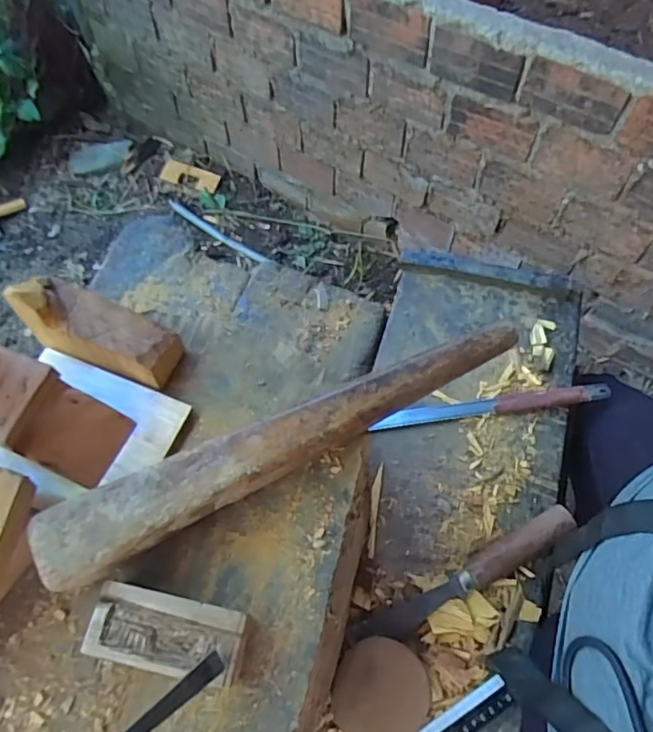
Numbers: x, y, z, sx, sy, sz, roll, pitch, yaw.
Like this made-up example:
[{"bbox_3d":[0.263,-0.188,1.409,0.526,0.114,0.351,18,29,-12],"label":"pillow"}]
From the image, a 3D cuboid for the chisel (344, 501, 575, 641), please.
[{"bbox_3d":[0.144,0.218,0.561,0.253,0.038,0.032,-25,65,-12],"label":"chisel"}]

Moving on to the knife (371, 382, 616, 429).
[{"bbox_3d":[0.199,0.048,0.660,0.280,0.024,0.023,-7,63,-3],"label":"knife"}]

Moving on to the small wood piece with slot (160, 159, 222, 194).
[{"bbox_3d":[-0.421,-0.585,1.689,0.184,0.028,0.061,18,95,1],"label":"small wood piece with slot"}]

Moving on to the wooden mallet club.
[{"bbox_3d":[-0.014,0.050,0.426,0.407,0.044,0.054,-26,65,-12],"label":"wooden mallet club"}]

